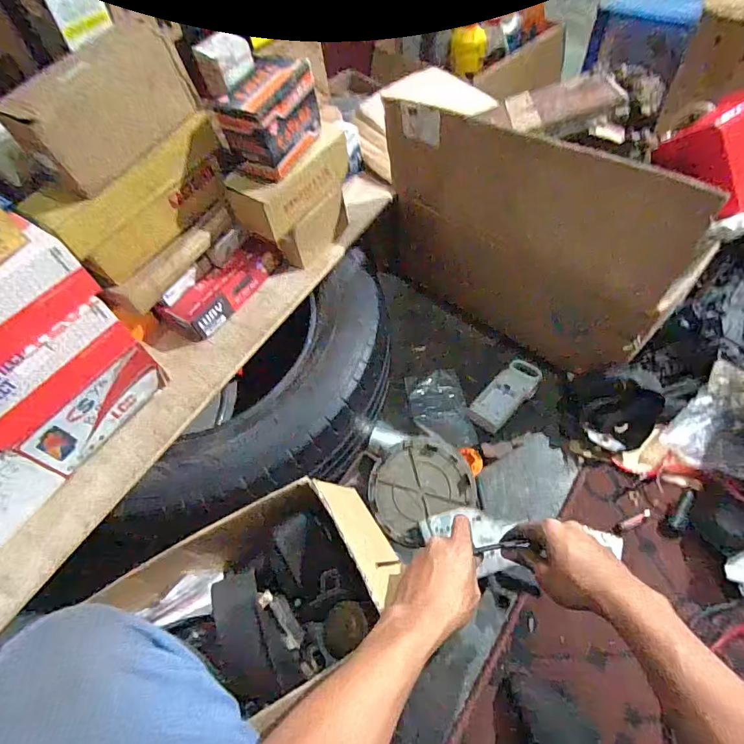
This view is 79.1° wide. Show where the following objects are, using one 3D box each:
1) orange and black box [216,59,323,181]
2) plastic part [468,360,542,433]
[{"bbox_3d":[-0.138,-0.340,0.606,0.080,0.101,0.131,23,62,18],"label":"orange and black box"},{"bbox_3d":[0.233,0.039,0.786,0.142,0.027,0.067,-40,63,-19],"label":"plastic part"}]

